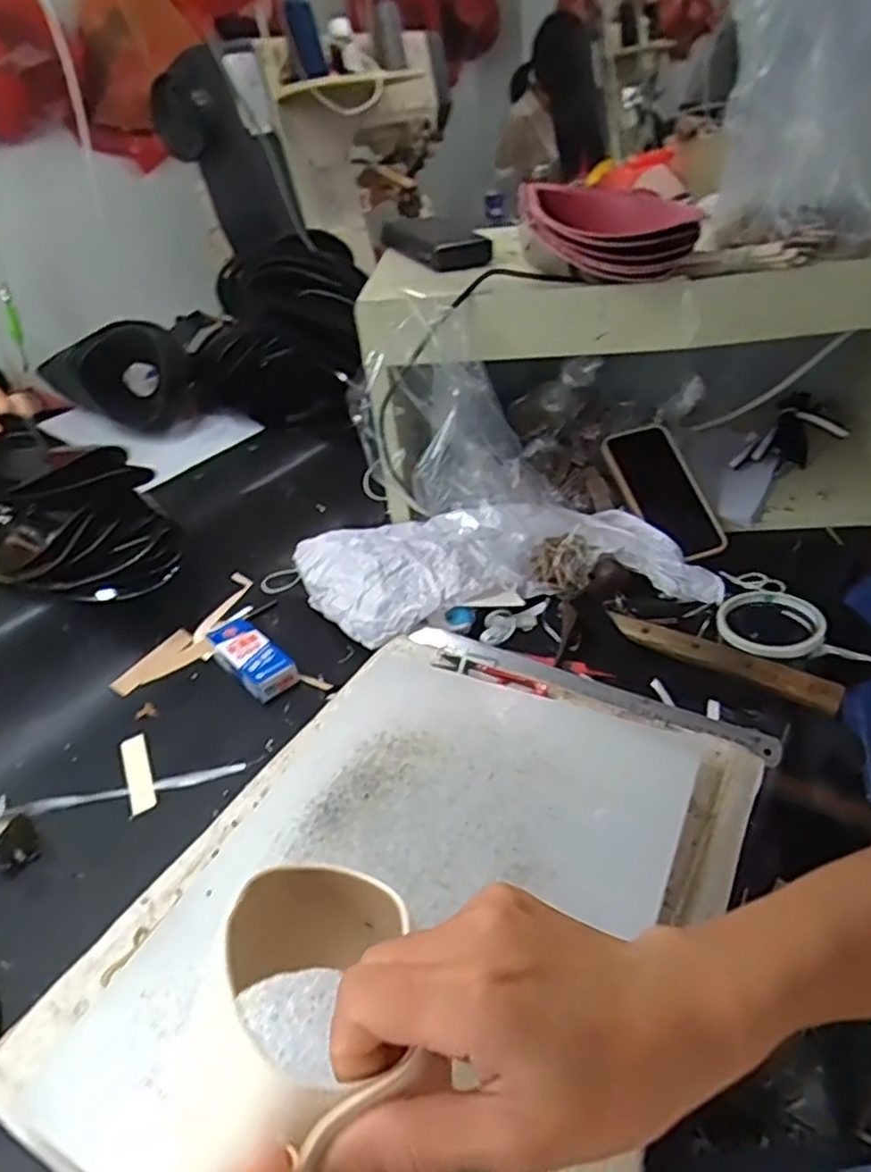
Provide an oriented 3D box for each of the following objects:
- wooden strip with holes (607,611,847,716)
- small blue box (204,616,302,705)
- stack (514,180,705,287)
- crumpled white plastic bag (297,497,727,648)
[{"bbox_3d":[0.236,0.060,0.589,0.187,0.013,0.026,21,79,31],"label":"wooden strip with holes"},{"bbox_3d":[-0.172,0.067,0.660,0.048,0.024,0.111,-29,41,-28],"label":"small blue box"},{"bbox_3d":[0.156,-0.335,0.660,0.129,0.053,0.226,-4,36,4],"label":"stack"},{"bbox_3d":[0.063,-0.027,0.693,0.413,0.058,0.164,-4,36,4],"label":"crumpled white plastic bag"}]

